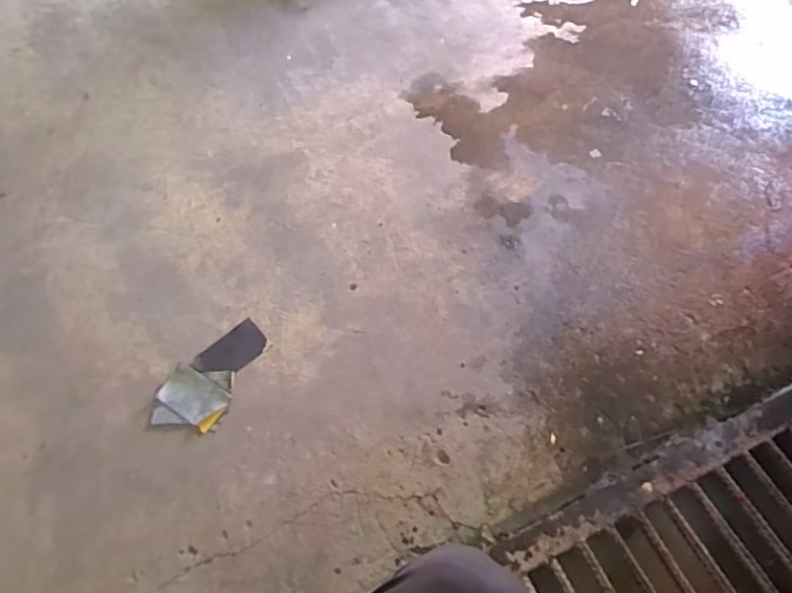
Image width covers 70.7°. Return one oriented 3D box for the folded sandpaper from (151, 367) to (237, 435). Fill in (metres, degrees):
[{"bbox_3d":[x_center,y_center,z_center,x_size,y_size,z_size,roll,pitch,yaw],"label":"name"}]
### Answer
[{"bbox_3d":[-0.334,0.167,0.922,0.121,0.010,0.102,9,61,9],"label":"folded sandpaper"}]

